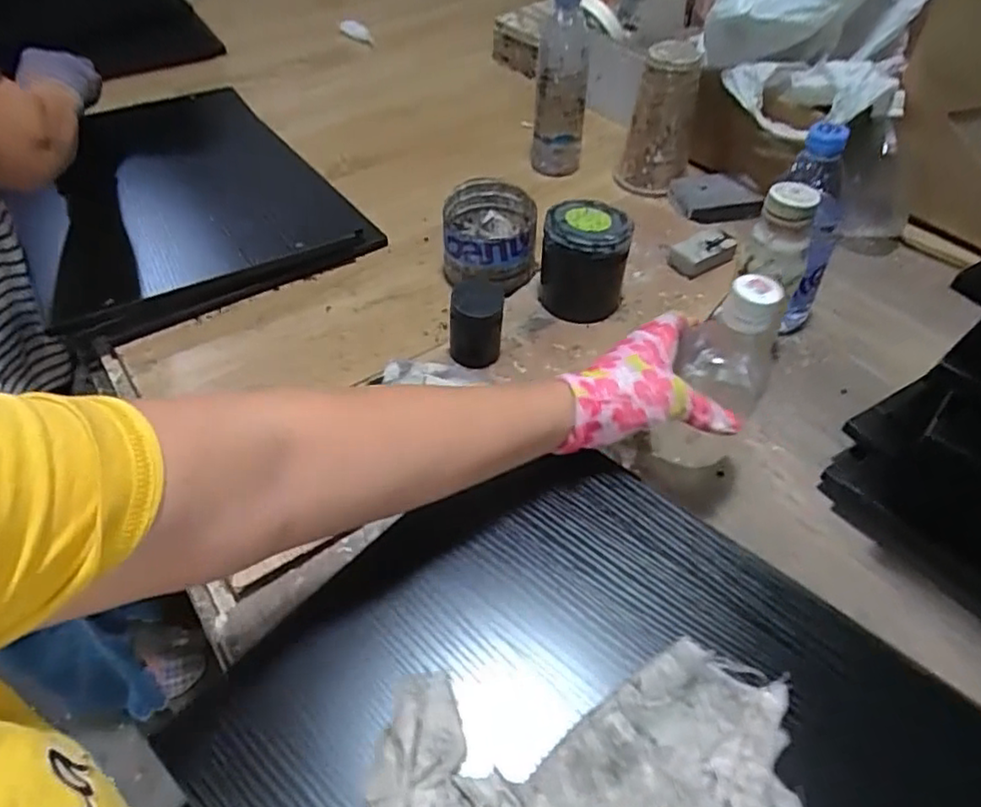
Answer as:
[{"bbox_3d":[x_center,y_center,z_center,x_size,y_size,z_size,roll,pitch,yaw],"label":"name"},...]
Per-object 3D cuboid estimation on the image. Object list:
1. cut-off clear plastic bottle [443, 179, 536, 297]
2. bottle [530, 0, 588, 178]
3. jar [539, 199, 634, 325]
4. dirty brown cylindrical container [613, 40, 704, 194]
[{"bbox_3d":[-0.001,-0.174,0.706,0.098,0.083,0.099,0,49,-1],"label":"cut-off clear plastic bottle"},{"bbox_3d":[0.086,-0.384,0.790,0.060,0.218,0.053,6,49,4],"label":"bottle"},{"bbox_3d":[0.094,-0.143,0.661,0.081,0.103,0.075,1,49,-1],"label":"jar"},{"bbox_3d":[0.209,-0.345,0.796,0.077,0.156,0.079,12,50,9],"label":"dirty brown cylindrical container"}]

